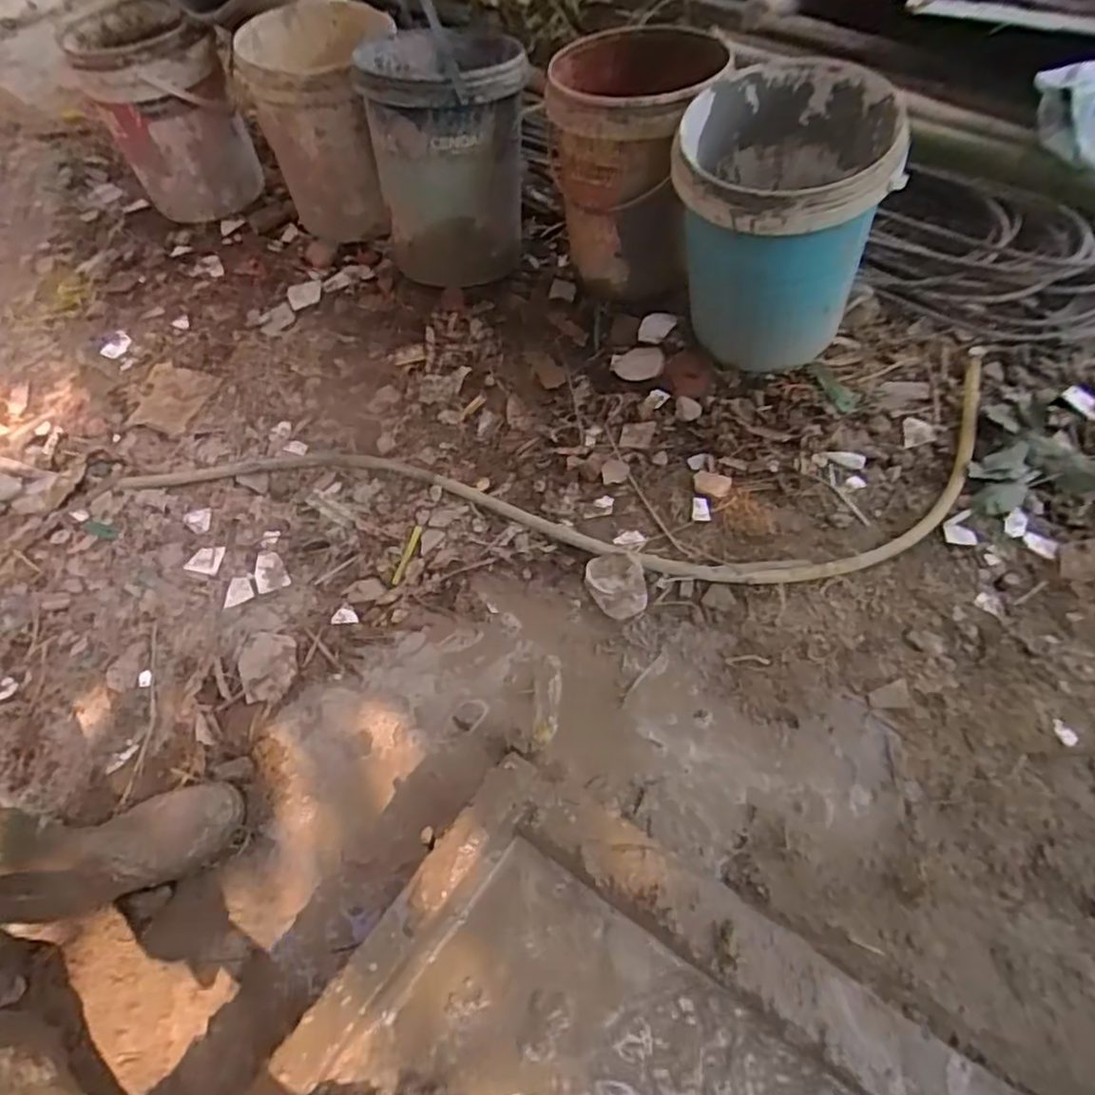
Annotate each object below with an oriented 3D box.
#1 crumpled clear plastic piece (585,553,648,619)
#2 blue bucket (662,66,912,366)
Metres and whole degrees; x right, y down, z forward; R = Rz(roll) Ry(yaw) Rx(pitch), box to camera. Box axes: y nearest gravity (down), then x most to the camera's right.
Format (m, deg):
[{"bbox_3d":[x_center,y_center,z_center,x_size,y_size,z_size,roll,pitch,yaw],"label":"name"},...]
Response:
[{"bbox_3d":[0.097,0.054,1.004,0.080,0.030,0.093,-4,54,2],"label":"crumpled clear plastic piece"},{"bbox_3d":[0.358,-0.506,1.162,0.292,0.388,0.328,8,55,11],"label":"blue bucket"}]

